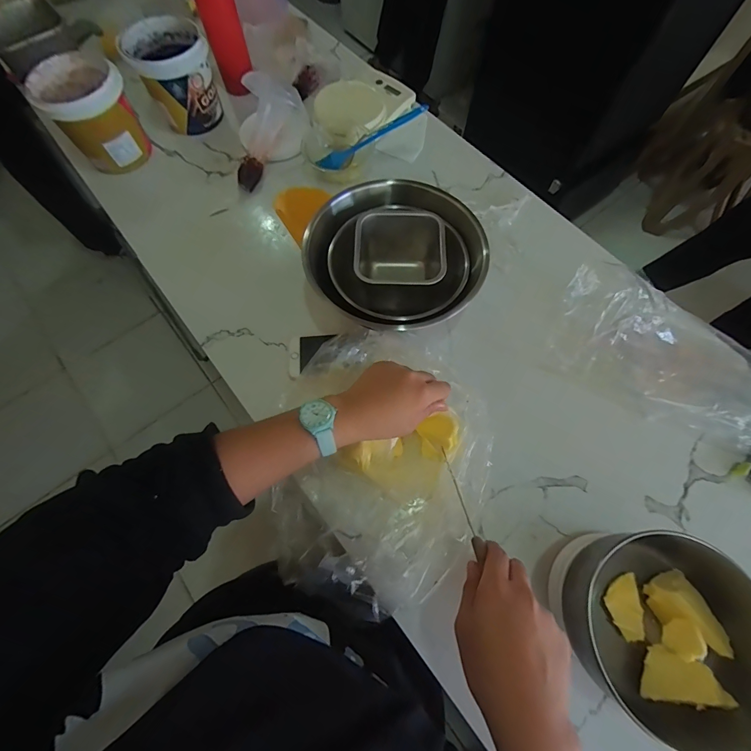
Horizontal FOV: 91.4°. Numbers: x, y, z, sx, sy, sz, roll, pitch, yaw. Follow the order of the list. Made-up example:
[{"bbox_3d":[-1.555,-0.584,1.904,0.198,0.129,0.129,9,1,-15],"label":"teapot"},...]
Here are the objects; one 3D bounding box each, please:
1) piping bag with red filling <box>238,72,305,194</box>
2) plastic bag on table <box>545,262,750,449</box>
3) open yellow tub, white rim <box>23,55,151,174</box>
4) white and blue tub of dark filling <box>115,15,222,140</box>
[{"bbox_3d":[-0.185,-0.410,0.603,0.156,0.128,0.051,-42,74,-14],"label":"piping bag with red filling"},{"bbox_3d":[0.404,-0.034,0.478,0.308,0.092,0.165,25,71,10],"label":"plastic bag on table"},{"bbox_3d":[-0.464,-0.432,0.610,0.114,0.115,0.124,39,74,14],"label":"open yellow tub, white rim"},{"bbox_3d":[-0.349,-0.526,0.648,0.125,0.116,0.125,-32,72,-11],"label":"white and blue tub of dark filling"}]

